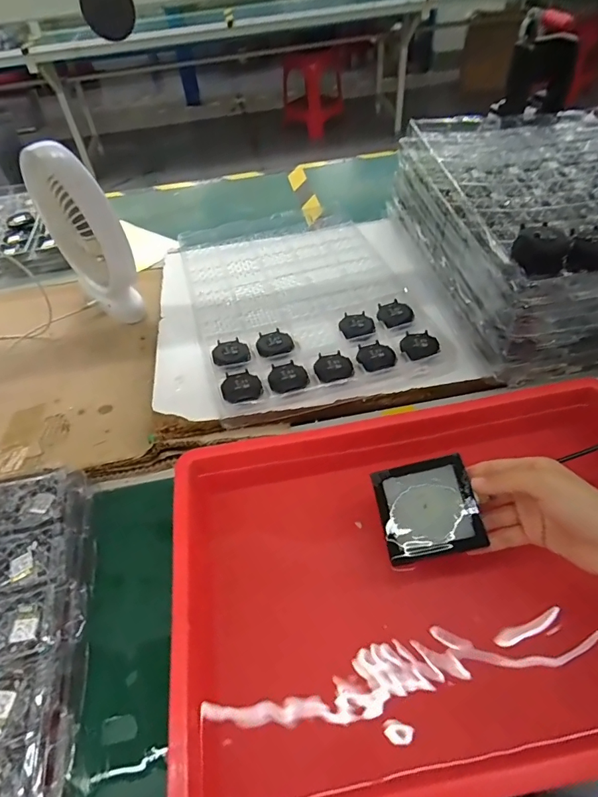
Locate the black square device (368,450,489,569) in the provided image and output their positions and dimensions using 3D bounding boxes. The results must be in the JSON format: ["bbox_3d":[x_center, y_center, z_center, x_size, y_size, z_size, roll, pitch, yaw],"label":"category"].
[{"bbox_3d":[0.107,0.093,0.383,0.077,0.012,0.077,-17,61,11],"label":"black square device"}]

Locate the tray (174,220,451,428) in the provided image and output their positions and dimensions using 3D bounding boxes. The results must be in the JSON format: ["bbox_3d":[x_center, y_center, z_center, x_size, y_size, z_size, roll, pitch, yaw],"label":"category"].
[{"bbox_3d":[-0.005,-0.160,0.679,0.301,0.025,0.434,-14,48,-9],"label":"tray"}]

